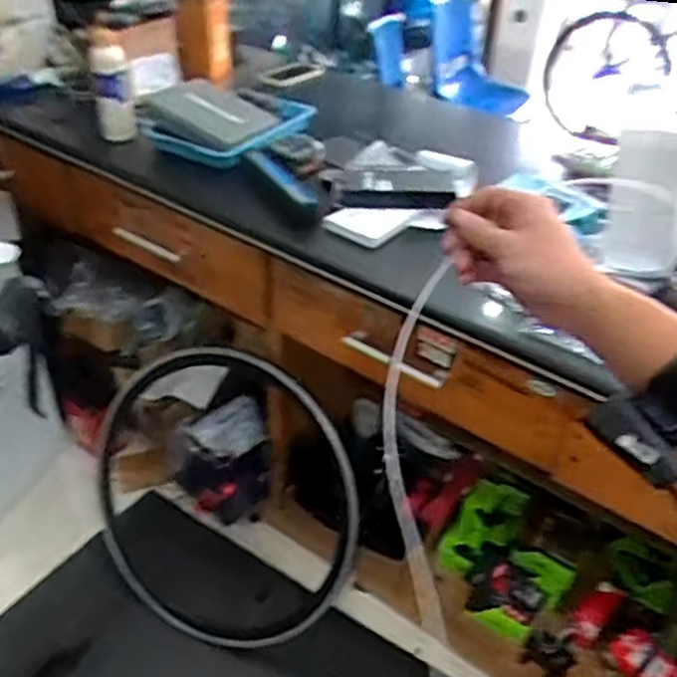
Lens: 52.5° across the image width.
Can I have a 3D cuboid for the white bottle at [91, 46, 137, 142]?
[{"bbox_3d":[-0.458,-0.500,1.397,0.071,0.176,0.076,-10,39,-16],"label":"white bottle"}]

